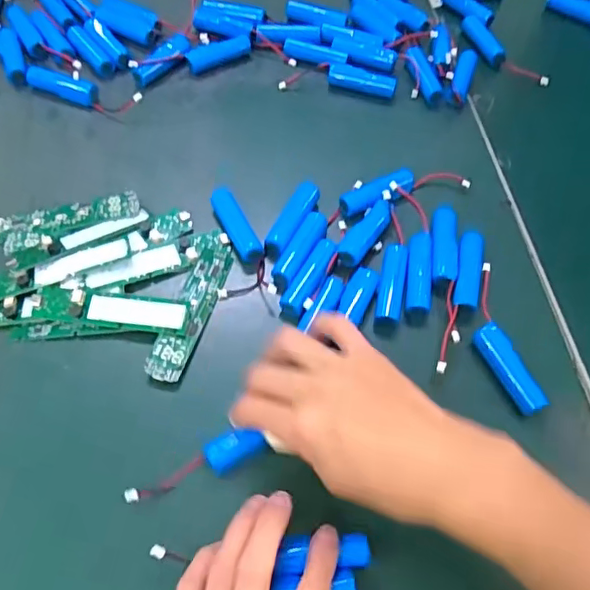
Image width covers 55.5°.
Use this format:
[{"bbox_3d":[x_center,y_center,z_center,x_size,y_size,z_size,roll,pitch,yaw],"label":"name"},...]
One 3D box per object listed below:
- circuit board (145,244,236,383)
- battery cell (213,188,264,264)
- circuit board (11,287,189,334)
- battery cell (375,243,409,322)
[{"bbox_3d":[-0.077,0.010,0.425,0.027,0.012,0.121,18,62,7],"label":"circuit board"},{"bbox_3d":[-0.047,-0.055,0.457,0.019,0.016,0.071,-25,66,-15],"label":"battery cell"},{"bbox_3d":[-0.145,0.009,0.417,0.132,0.012,0.030,7,61,1],"label":"circuit board"},{"bbox_3d":[0.076,-0.008,0.441,0.019,0.017,0.070,11,62,3],"label":"battery cell"}]

